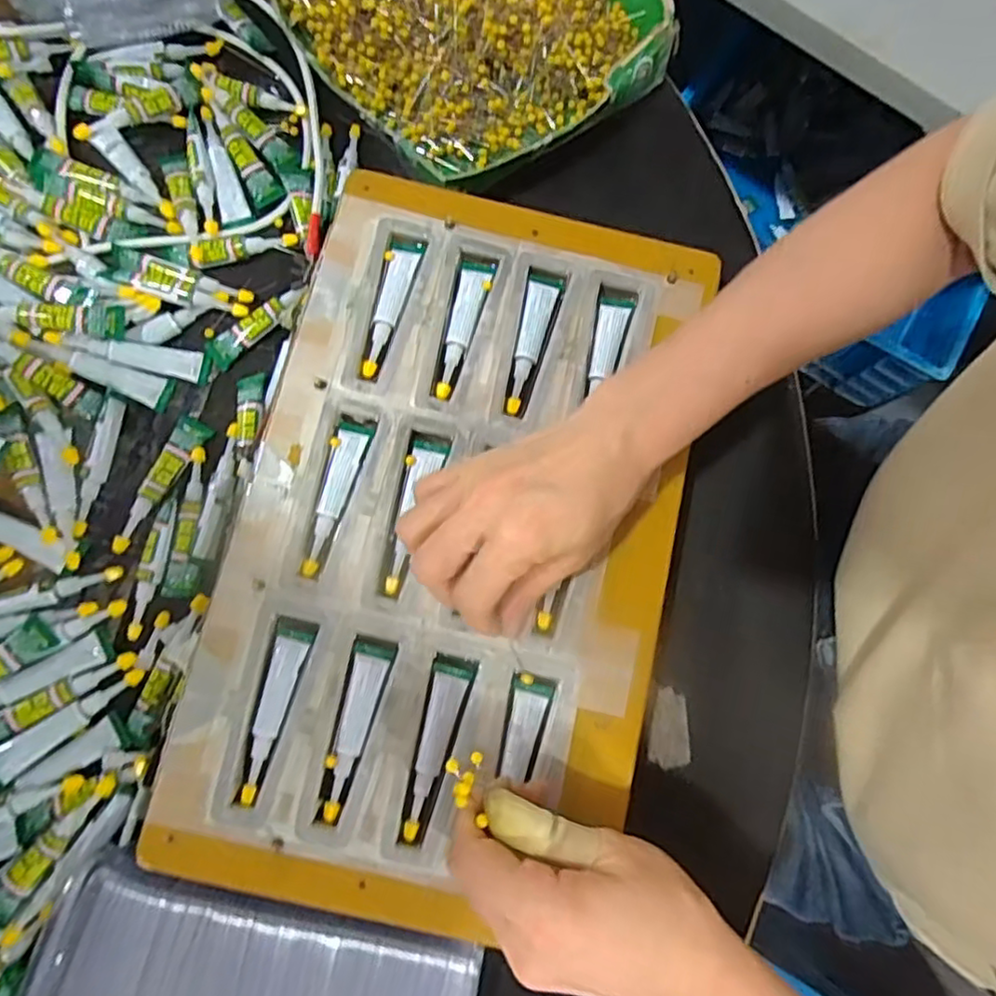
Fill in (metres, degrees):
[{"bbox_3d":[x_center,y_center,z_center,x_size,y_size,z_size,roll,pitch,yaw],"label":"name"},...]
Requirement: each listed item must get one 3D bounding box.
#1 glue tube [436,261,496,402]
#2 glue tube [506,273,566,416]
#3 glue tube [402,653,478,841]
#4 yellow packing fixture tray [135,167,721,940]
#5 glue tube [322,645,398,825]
[{"bbox_3d":[-0.019,-0.097,0.373,0.020,0.008,0.085,12,79,-1],"label":"glue tube"},{"bbox_3d":[0.017,-0.089,0.375,0.018,0.008,0.085,17,79,-1],"label":"glue tube"},{"bbox_3d":[-0.031,0.124,0.327,0.020,0.009,0.088,13,79,-1],"label":"glue tube"},{"bbox_3d":[-0.017,0.014,0.348,0.223,0.025,0.377,13,78,4],"label":"yellow packing fixture tray"},{"bbox_3d":[-0.073,0.115,0.327,0.018,0.007,0.084,16,79,-1],"label":"glue tube"}]

